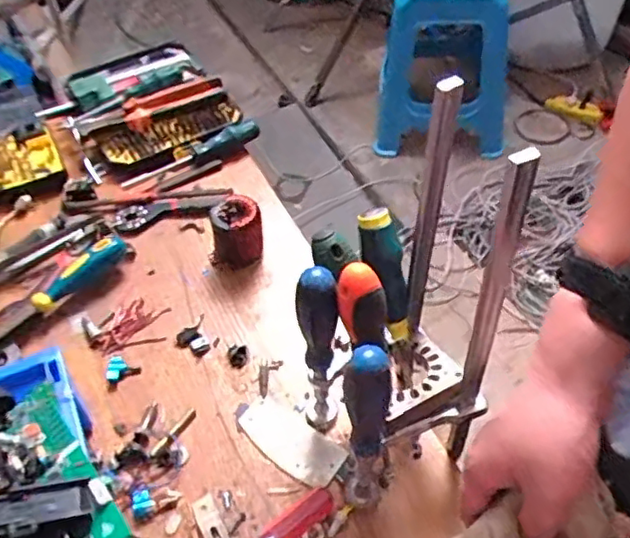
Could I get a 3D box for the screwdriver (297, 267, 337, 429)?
[{"bbox_3d":[0.004,0.072,0.502,0.027,0.195,0.023,-3,49,0],"label":"screwdriver"}]

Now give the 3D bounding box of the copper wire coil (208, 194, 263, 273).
[{"bbox_3d":[-0.087,-0.036,0.672,0.058,0.067,0.049,-21,51,-15],"label":"copper wire coil"}]

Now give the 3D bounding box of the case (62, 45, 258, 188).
[{"bbox_3d":[-0.232,-0.220,0.848,0.211,0.043,0.271,-27,53,-19],"label":"case"}]

